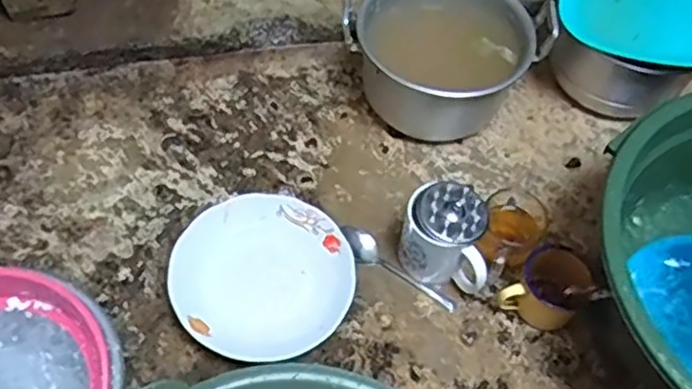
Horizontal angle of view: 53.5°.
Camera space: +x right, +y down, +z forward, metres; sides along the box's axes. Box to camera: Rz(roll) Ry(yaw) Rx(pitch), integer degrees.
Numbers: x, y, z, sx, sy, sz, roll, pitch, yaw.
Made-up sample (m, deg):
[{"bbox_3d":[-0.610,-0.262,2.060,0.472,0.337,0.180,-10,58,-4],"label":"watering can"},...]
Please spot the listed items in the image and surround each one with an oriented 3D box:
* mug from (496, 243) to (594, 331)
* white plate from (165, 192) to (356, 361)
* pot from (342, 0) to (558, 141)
[{"bbox_3d":[0.217,0.101,0.740,0.071,0.071,0.071,1,56,-1],"label":"mug"},{"bbox_3d":[-0.090,0.091,0.755,0.191,0.037,0.188,1,56,-1],"label":"white plate"},{"bbox_3d":[0.123,-0.172,0.882,0.219,0.144,0.206,1,56,-1],"label":"pot"}]

